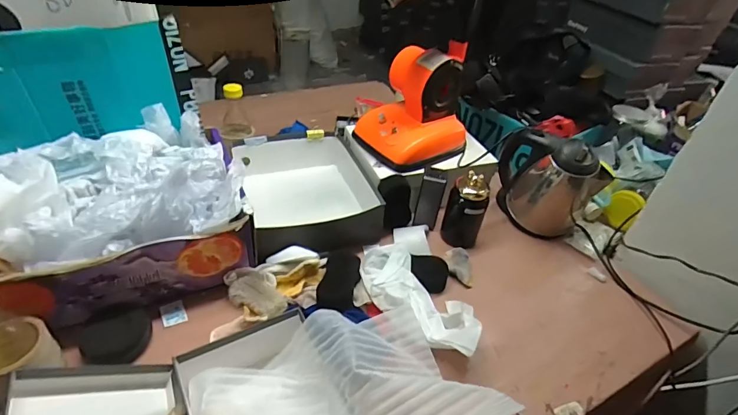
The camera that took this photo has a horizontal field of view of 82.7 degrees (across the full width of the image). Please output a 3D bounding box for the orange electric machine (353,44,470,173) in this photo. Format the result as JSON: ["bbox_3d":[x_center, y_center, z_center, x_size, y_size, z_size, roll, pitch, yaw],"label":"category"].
[{"bbox_3d":[0.101,-0.222,0.895,0.209,0.200,0.173,-18,46,-28],"label":"orange electric machine"}]

